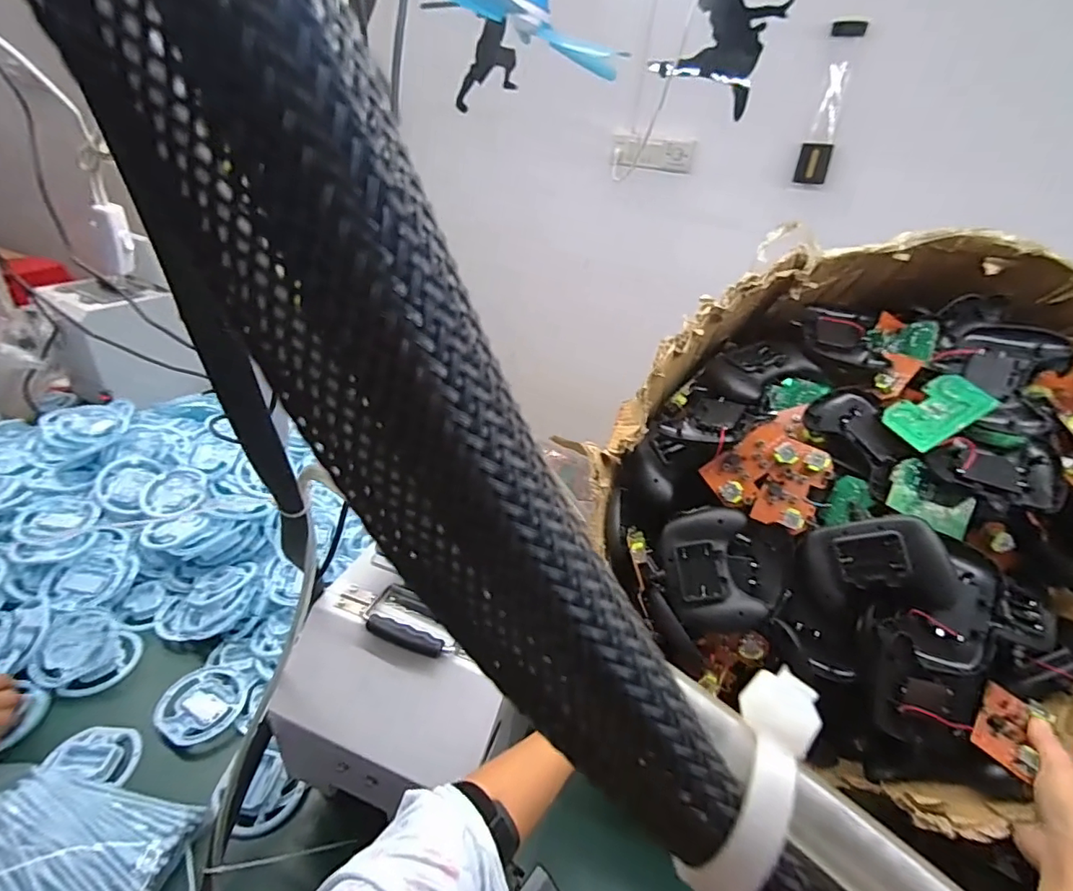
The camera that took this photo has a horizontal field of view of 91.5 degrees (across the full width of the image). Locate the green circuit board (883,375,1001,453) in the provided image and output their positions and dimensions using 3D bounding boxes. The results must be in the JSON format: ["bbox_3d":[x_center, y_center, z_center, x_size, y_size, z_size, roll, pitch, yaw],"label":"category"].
[{"bbox_3d":[0.401,-0.036,0.524,0.088,0.005,0.056,-34,54,2],"label":"green circuit board"}]

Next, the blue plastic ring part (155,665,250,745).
[{"bbox_3d":[-0.449,0.349,0.707,0.095,0.029,0.100,4,33,-2],"label":"blue plastic ring part"}]

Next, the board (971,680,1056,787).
[{"bbox_3d":[0.434,0.254,0.476,0.048,0.014,0.098,31,39,34],"label":"board"}]

